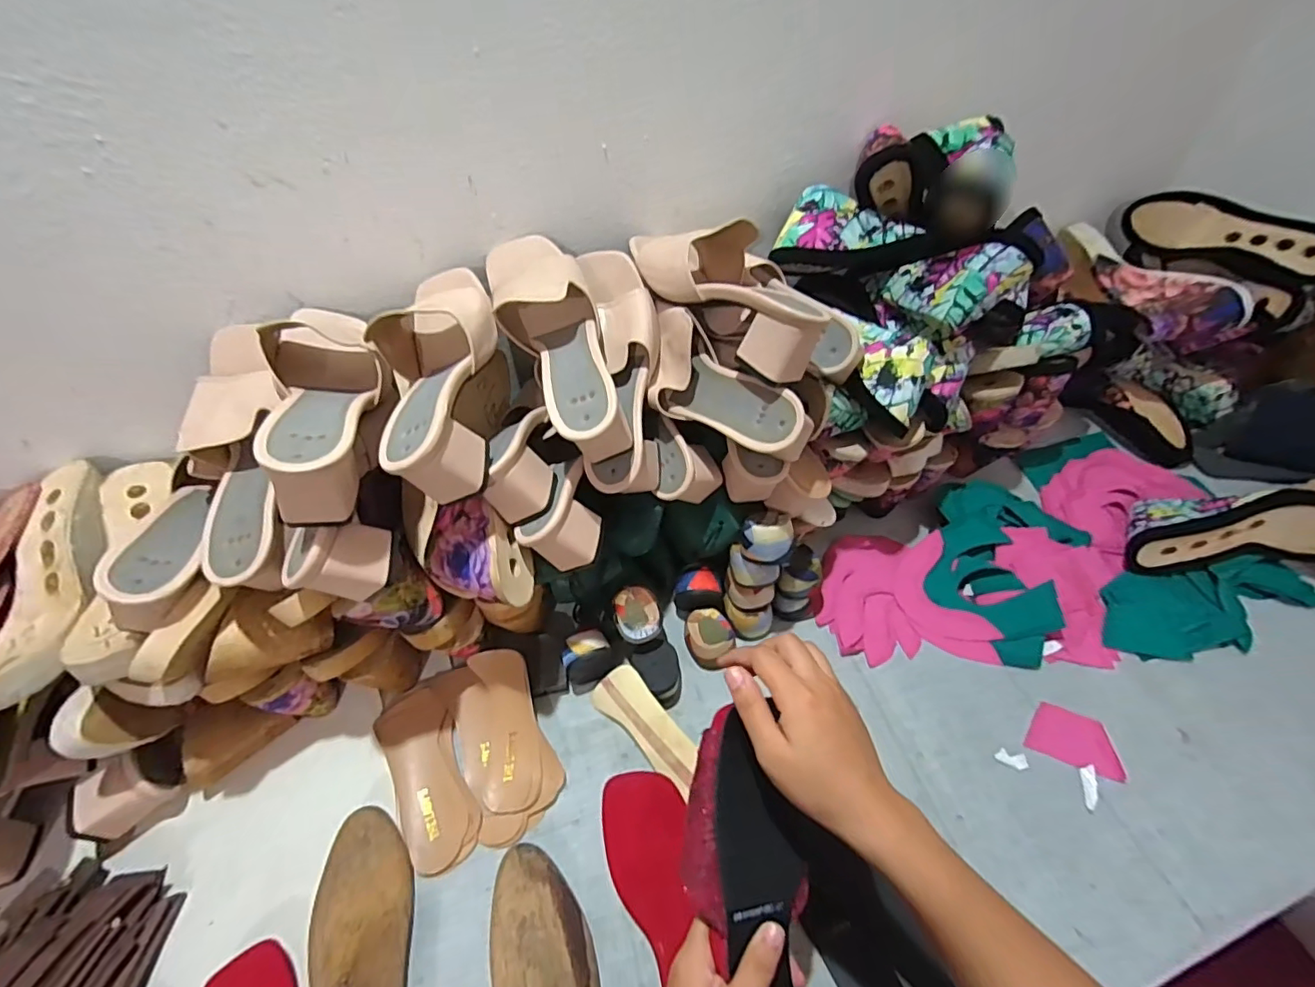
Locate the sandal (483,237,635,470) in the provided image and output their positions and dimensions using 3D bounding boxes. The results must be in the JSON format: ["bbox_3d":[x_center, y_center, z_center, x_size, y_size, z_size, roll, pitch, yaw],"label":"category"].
[{"bbox_3d":[-0.092,-0.139,0.492,0.083,0.092,0.240,-20,65,-13],"label":"sandal"}]

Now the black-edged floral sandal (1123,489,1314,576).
[{"bbox_3d":[0.653,0.037,0.617,0.224,0.076,0.084,1,51,4],"label":"black-edged floral sandal"}]

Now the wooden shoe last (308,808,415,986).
[{"bbox_3d":[-0.233,0.369,0.415,0.072,0.075,0.237,-16,52,-9],"label":"wooden shoe last"}]

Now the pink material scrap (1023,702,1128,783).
[{"bbox_3d":[0.404,0.237,0.537,0.078,0.004,0.054,16,49,23],"label":"pink material scrap"}]

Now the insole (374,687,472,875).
[{"bbox_3d":[-0.226,0.273,0.543,0.062,0.013,0.163,-26,55,-17],"label":"insole"}]

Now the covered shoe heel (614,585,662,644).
[{"bbox_3d":[-0.022,0.129,0.584,0.051,0.019,0.059,-13,79,4],"label":"covered shoe heel"}]

